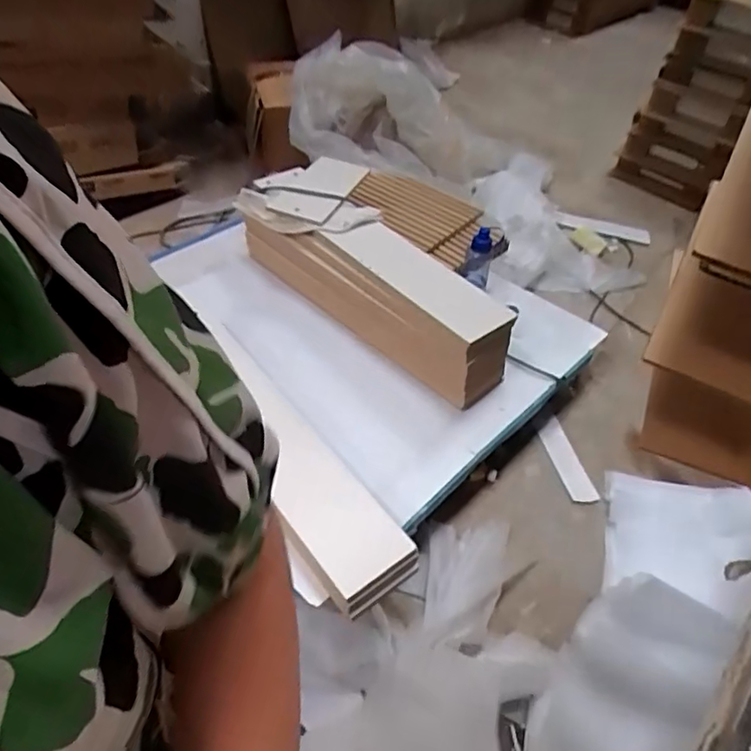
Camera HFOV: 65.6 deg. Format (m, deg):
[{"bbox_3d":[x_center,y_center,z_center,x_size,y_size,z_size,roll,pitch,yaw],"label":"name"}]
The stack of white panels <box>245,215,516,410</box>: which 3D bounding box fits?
[{"bbox_3d":[-0.021,-0.280,1.702,0.200,0.286,0.950,-32,57,-30],"label":"stack of white panels"}]

